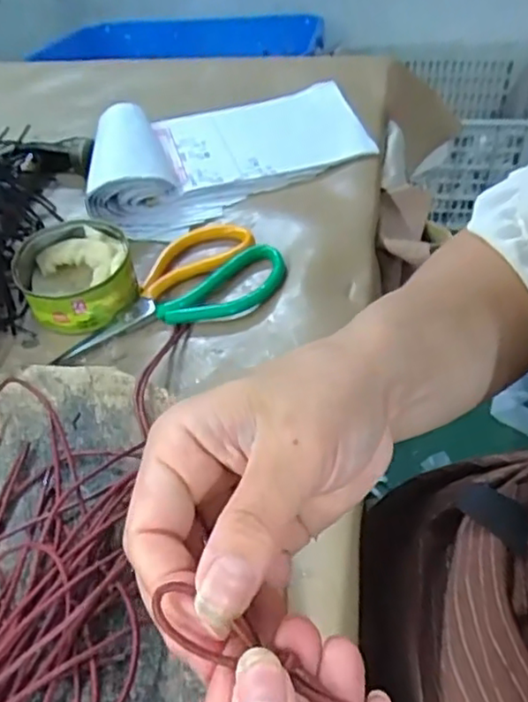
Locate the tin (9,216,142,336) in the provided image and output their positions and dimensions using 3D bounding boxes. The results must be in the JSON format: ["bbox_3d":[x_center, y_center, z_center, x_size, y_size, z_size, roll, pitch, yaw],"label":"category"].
[{"bbox_3d":[-0.136,-0.055,0.475,0.078,0.037,0.077,-2,49,2],"label":"tin"}]

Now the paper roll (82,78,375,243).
[{"bbox_3d":[-0.032,-0.178,0.570,0.252,0.042,0.135,-17,50,-11],"label":"paper roll"}]

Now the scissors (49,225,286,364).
[{"bbox_3d":[-0.072,-0.054,0.482,0.163,0.017,0.101,-18,50,-12],"label":"scissors"}]

